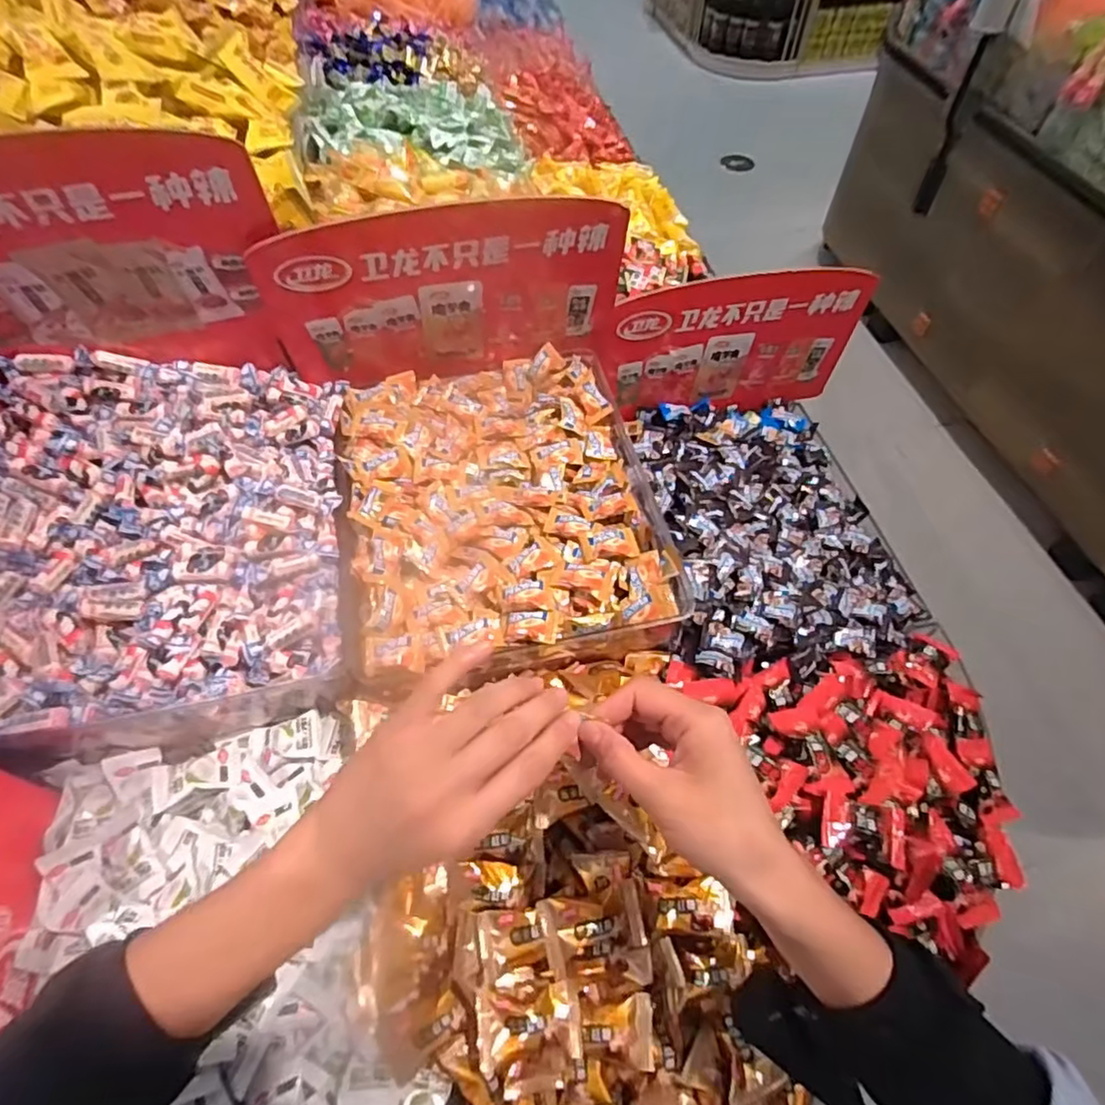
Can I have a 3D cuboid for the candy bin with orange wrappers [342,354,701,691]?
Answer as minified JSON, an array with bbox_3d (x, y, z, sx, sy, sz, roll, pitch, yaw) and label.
[{"bbox_3d":[-0.044,-0.040,0.530,0.248,0.069,0.294,-10,56,-5],"label":"candy bin with orange wrappers"}]

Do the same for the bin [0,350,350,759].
[{"bbox_3d":[-0.284,-0.013,0.484,0.235,0.138,0.284,-9,56,-5],"label":"bin"}]

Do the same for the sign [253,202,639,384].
[{"bbox_3d":[-0.078,-0.211,0.526,0.295,0.175,0.010,-7,66,-14],"label":"sign"}]

